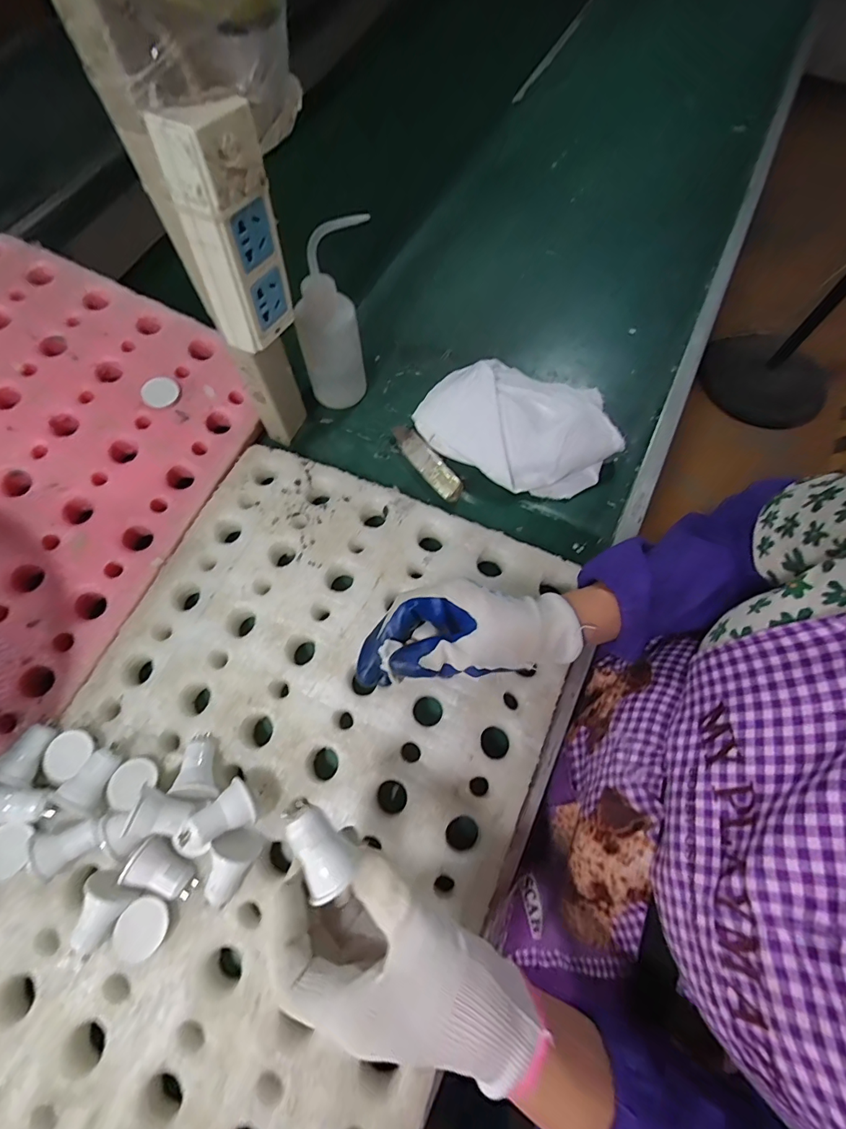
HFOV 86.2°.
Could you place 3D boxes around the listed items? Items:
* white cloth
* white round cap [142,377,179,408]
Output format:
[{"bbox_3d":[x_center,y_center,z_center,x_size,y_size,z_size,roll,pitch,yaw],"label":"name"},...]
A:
[{"bbox_3d":[0.104,-0.154,0.490,0.202,0.061,0.134,32,70,13],"label":"white cloth"},{"bbox_3d":[-0.270,-0.177,0.466,0.035,0.007,0.035,1,86,-18],"label":"white round cap"}]

